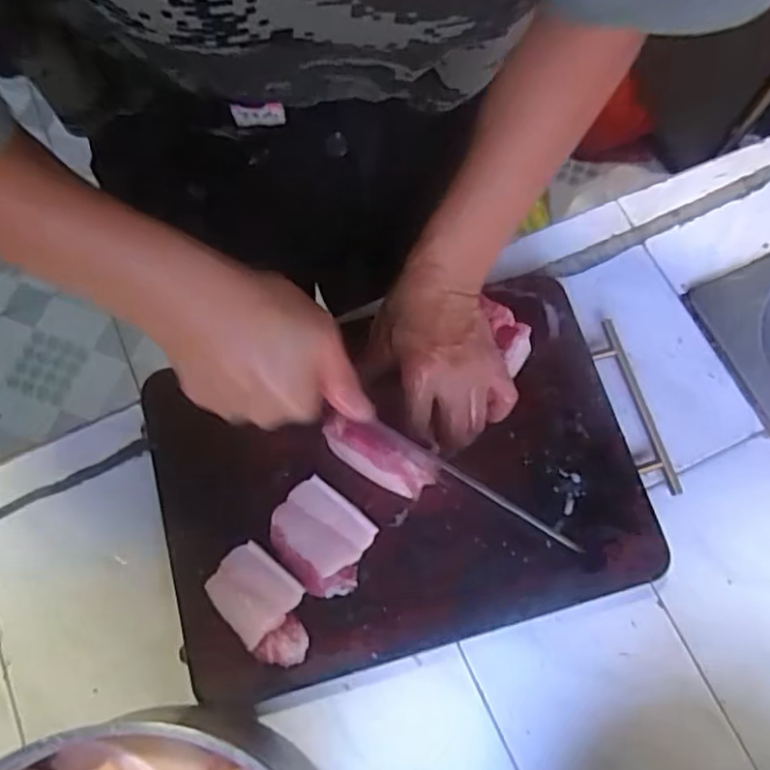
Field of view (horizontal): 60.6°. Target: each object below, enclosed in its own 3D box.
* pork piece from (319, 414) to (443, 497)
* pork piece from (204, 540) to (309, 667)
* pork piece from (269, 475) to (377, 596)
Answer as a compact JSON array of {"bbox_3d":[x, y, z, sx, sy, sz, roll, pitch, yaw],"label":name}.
[{"bbox_3d":[-0.005,0.052,0.466,0.081,0.061,0.029,28,74,8],"label":"pork piece"},{"bbox_3d":[-0.081,0.150,0.449,0.050,0.033,0.081,-42,77,-13],"label":"pork piece"},{"bbox_3d":[-0.045,0.109,0.468,0.073,0.024,0.061,40,76,11],"label":"pork piece"}]

